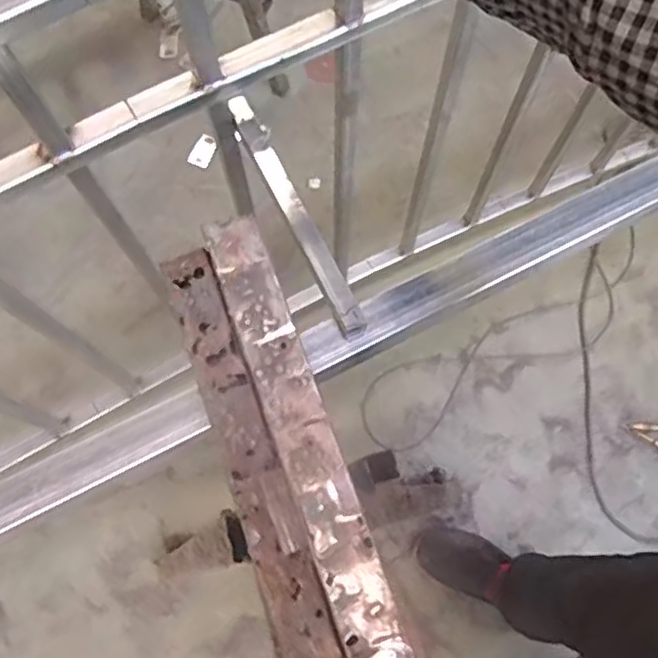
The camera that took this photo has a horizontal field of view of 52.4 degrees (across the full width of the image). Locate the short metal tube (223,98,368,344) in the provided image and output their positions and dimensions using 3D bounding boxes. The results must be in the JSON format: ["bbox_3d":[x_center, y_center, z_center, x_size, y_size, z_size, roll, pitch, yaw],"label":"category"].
[{"bbox_3d":[-0.031,-0.107,0.610,0.024,0.020,0.255,-25,75,-6],"label":"short metal tube"}]

